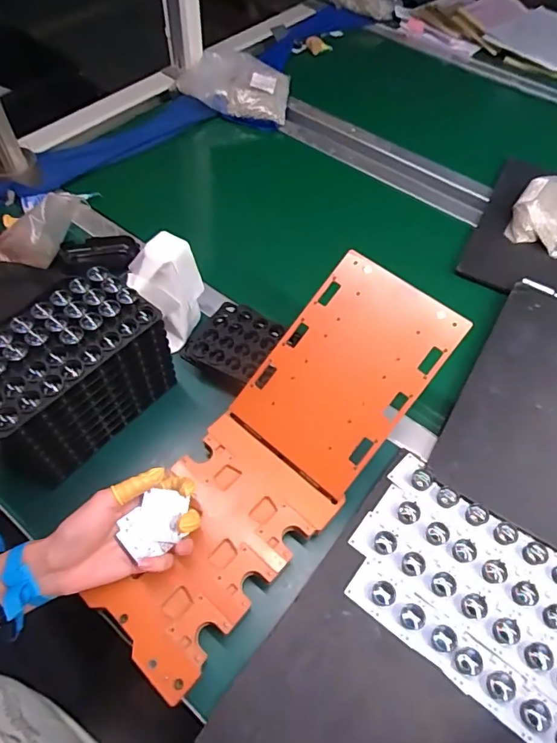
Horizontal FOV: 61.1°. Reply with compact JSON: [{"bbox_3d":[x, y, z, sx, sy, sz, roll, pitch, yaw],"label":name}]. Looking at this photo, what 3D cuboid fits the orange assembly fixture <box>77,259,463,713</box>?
[{"bbox_3d":[0.002,0.084,0.501,0.173,0.068,0.459,34,79,18],"label":"orange assembly fixture"}]

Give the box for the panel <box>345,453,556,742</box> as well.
[{"bbox_3d":[0.292,0.279,0.448,0.471,0.021,0.176,35,62,19],"label":"panel"}]

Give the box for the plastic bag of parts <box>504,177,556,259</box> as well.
[{"bbox_3d":[0.467,-0.276,0.796,0.118,0.054,0.170,33,61,17],"label":"plastic bag of parts"}]

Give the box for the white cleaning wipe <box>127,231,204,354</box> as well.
[{"bbox_3d":[-0.142,-0.107,0.623,0.089,0.117,0.088,-23,61,-17],"label":"white cleaning wipe"}]

